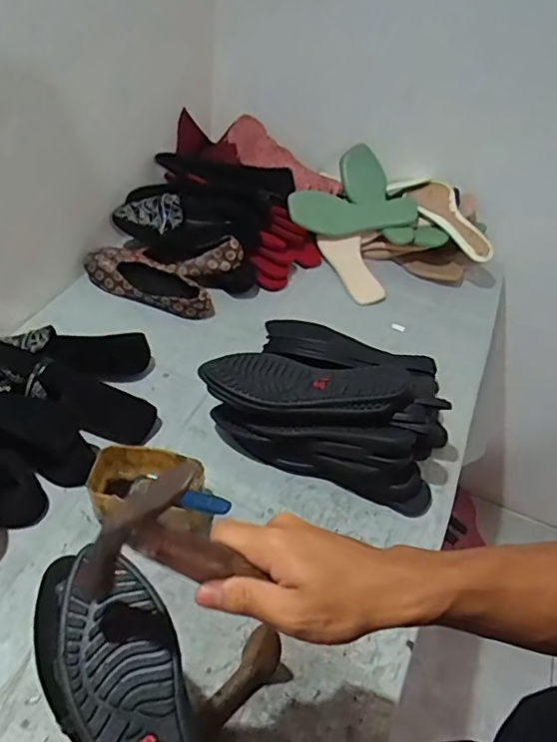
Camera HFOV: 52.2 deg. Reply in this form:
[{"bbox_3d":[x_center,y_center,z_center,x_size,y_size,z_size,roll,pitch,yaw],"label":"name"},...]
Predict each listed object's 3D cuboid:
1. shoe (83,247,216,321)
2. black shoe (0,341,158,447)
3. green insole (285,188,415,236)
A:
[{"bbox_3d":[-0.216,-0.148,0.955,0.234,0.063,0.071,20,46,12],"label":"shoe"},{"bbox_3d":[-0.278,0.029,0.720,0.252,0.071,0.059,29,42,-18],"label":"black shoe"},{"bbox_3d":[0.136,-0.298,1.082,0.236,0.061,0.065,4,45,-4],"label":"green insole"}]

